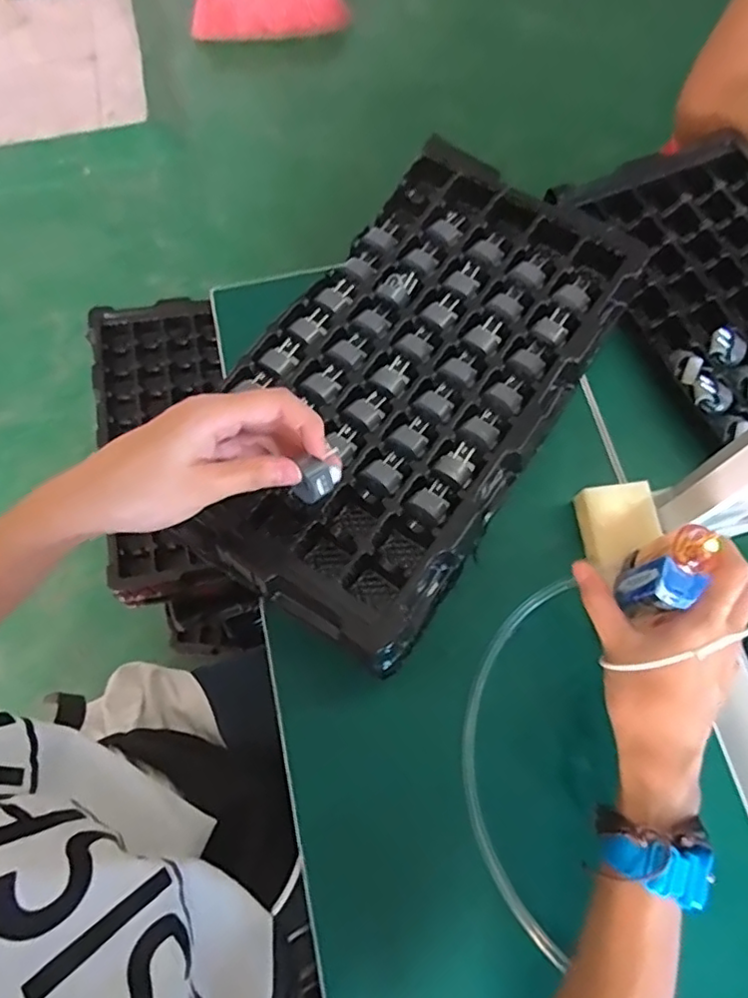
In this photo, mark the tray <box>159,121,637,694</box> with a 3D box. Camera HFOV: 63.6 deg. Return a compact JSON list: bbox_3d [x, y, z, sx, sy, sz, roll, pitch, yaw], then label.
[{"bbox_3d":[0.026,-0.085,0.427,0.196,0.039,0.352,32,74,12],"label":"tray"}]

